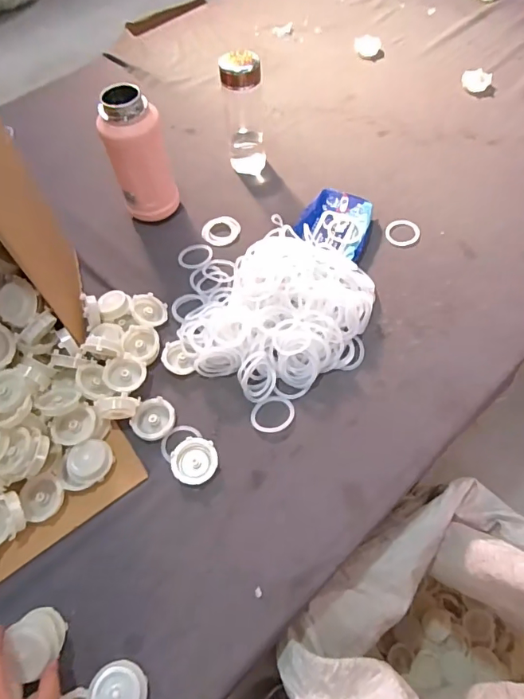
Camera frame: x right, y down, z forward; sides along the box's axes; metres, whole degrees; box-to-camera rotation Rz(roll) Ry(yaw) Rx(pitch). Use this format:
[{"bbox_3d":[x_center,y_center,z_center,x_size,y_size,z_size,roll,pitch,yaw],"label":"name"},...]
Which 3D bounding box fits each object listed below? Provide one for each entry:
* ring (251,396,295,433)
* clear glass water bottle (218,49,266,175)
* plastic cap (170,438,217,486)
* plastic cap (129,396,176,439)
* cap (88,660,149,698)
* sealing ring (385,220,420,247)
[{"bbox_3d":[0.015,0.089,0.647,0.058,0.004,0.053,-1,59,2],"label":"ring"},{"bbox_3d":[-0.032,-0.422,0.856,0.070,0.201,0.071,-5,59,-1],"label":"clear glass water bottle"},{"bbox_3d":[-0.086,0.144,0.607,0.057,0.016,0.057,-1,59,2],"label":"plastic cap"},{"bbox_3d":[-0.148,0.097,0.647,0.054,0.020,0.057,-1,59,2],"label":"plastic cap"},{"bbox_3d":[-0.147,0.355,0.481,0.055,0.020,0.058,-1,59,2],"label":"cap"},{"bbox_3d":[0.244,-0.203,0.815,0.056,0.005,0.063,26,63,17],"label":"sealing ring"}]

